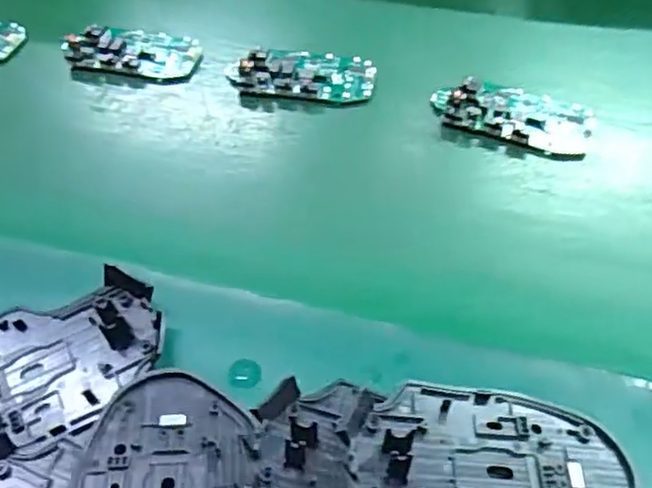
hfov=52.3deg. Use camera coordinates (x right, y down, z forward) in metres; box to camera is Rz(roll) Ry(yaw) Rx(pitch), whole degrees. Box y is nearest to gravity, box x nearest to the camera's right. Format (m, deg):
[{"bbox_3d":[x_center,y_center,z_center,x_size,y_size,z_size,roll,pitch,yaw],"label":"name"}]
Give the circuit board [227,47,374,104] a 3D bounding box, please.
[{"bbox_3d":[-0.017,-0.112,0.439,0.097,0.014,0.046,2,52,6],"label":"circuit board"}]

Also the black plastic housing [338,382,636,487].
[{"bbox_3d":[0.064,0.090,0.268,0.111,0.020,0.070,13,53,11],"label":"black plastic housing"}]

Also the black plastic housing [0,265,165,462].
[{"bbox_3d":[-0.130,0.056,0.306,0.110,0.013,0.073,-25,55,-16],"label":"black plastic housing"}]

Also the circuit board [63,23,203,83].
[{"bbox_3d":[-0.132,-0.136,0.460,0.089,0.016,0.042,6,53,8],"label":"circuit board"}]

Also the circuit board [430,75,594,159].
[{"bbox_3d":[0.114,-0.082,0.408,0.095,0.014,0.045,16,55,15],"label":"circuit board"}]

